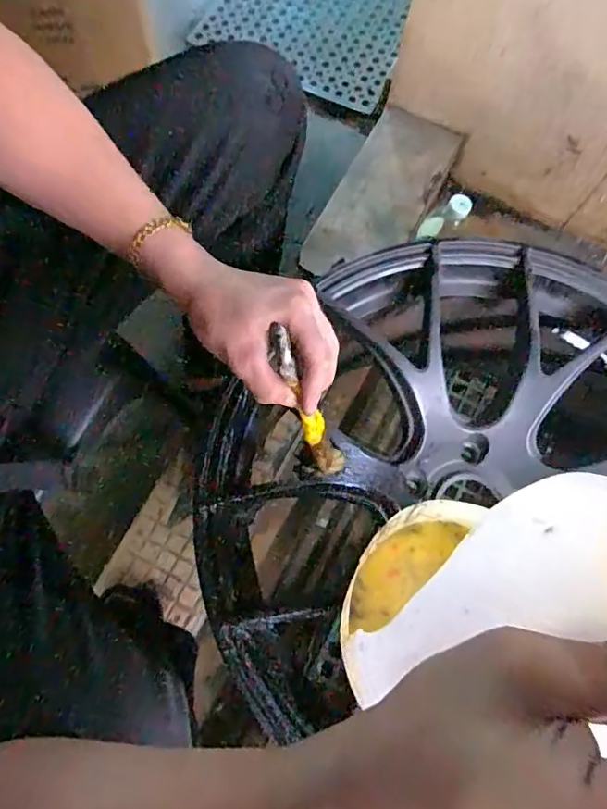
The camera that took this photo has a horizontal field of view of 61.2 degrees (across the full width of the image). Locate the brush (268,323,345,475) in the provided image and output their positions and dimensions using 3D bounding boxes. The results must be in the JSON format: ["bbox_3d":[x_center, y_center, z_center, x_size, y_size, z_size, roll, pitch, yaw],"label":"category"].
[{"bbox_3d":[0.003,0.005,0.396,0.025,0.151,0.012,-35,45,-12],"label":"brush"}]

